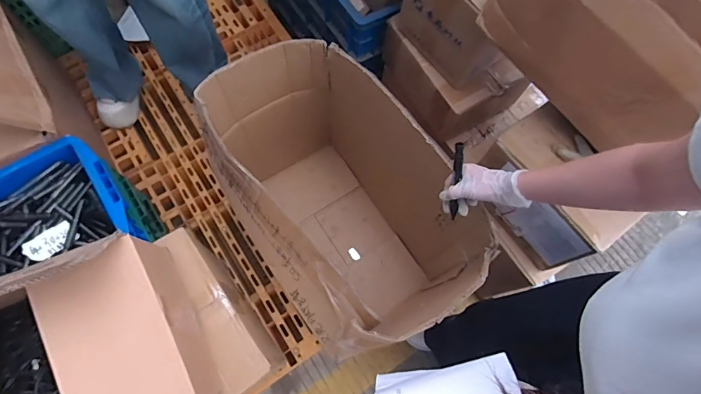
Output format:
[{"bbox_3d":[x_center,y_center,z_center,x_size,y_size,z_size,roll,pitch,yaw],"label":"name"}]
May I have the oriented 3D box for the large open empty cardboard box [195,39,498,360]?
[{"bbox_3d":[-0.038,0.037,0.950,0.354,0.489,0.569,-35,76,-12],"label":"large open empty cardboard box"}]

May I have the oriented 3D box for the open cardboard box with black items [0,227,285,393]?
[{"bbox_3d":[-0.397,0.280,0.594,0.416,0.300,0.355,-30,75,-11],"label":"open cardboard box with black items"}]

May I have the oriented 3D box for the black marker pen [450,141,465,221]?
[{"bbox_3d":[0.166,-0.022,0.645,0.013,0.136,0.010,-4,31,-3],"label":"black marker pen"}]

